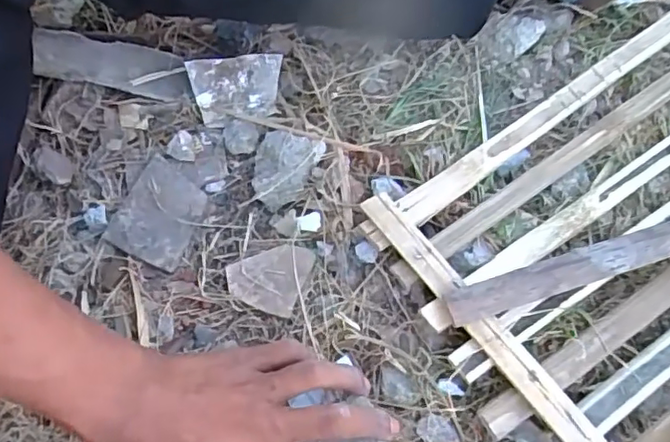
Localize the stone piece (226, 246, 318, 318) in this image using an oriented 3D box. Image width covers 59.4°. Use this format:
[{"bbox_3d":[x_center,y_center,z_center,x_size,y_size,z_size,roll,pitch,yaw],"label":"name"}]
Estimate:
[{"bbox_3d":[-0.046,0.037,0.411,0.052,0.012,0.050,20,71,10],"label":"stone piece"}]

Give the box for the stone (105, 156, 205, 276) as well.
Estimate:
[{"bbox_3d":[-0.127,-0.007,0.428,0.056,0.012,0.073,21,71,10],"label":"stone"}]

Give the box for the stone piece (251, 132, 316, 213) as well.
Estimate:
[{"bbox_3d":[-0.041,-0.038,0.436,0.044,0.021,0.053,15,70,8],"label":"stone piece"}]

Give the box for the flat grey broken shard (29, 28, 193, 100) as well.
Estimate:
[{"bbox_3d":[-0.174,-0.123,0.459,0.124,0.010,0.041,10,70,-3],"label":"flat grey broken shard"}]

